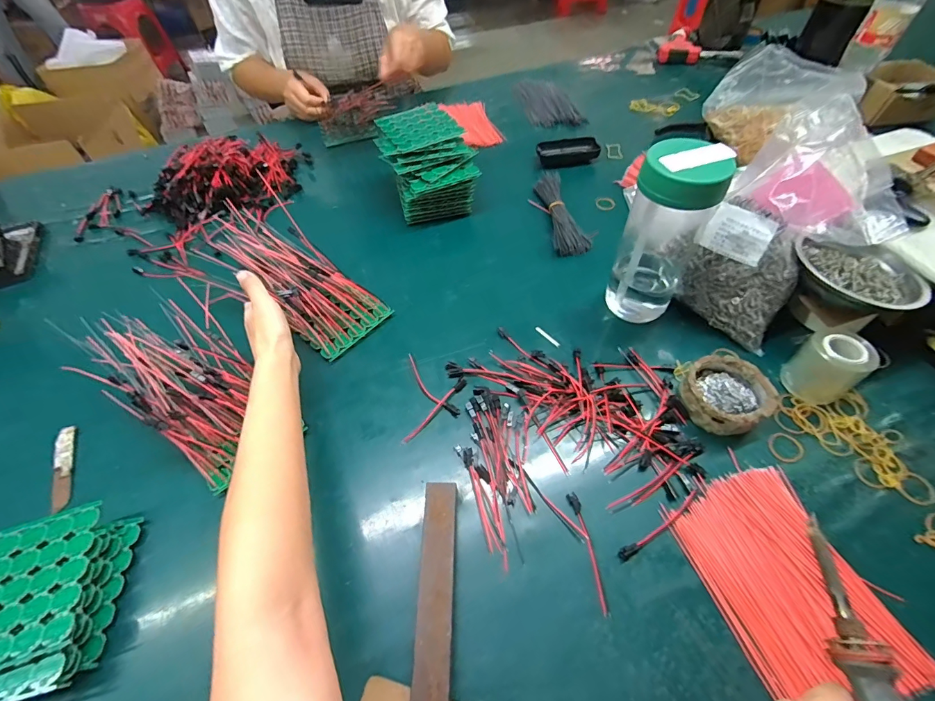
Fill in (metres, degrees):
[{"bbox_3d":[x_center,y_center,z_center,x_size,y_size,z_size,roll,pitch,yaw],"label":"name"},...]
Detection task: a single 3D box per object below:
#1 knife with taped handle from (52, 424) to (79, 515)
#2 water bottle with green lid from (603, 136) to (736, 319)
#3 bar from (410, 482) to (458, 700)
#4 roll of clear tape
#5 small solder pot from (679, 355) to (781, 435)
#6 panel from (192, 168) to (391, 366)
[{"bbox_3d":[-0.443,0.129,0.447,0.016,0.013,0.100,-22,56,-13],"label":"knife with taped handle"},{"bbox_3d":[0.228,-0.128,0.474,0.084,0.206,0.094,28,60,21],"label":"water bottle with green lid"},{"bbox_3d":[-0.027,0.213,0.348,0.030,0.017,0.195,-1,54,2],"label":"bar"},{"bbox_3d":[0.391,0.017,0.446,0.058,0.071,0.058,-1,54,2],"label":"roll of clear tape"},{"bbox_3d":[0.278,0.048,0.443,0.082,0.036,0.081,-1,54,2],"label":"small solder pot"},{"bbox_3d":[-0.225,-0.102,0.535,0.238,0.039,0.108,41,62,3],"label":"panel"}]

